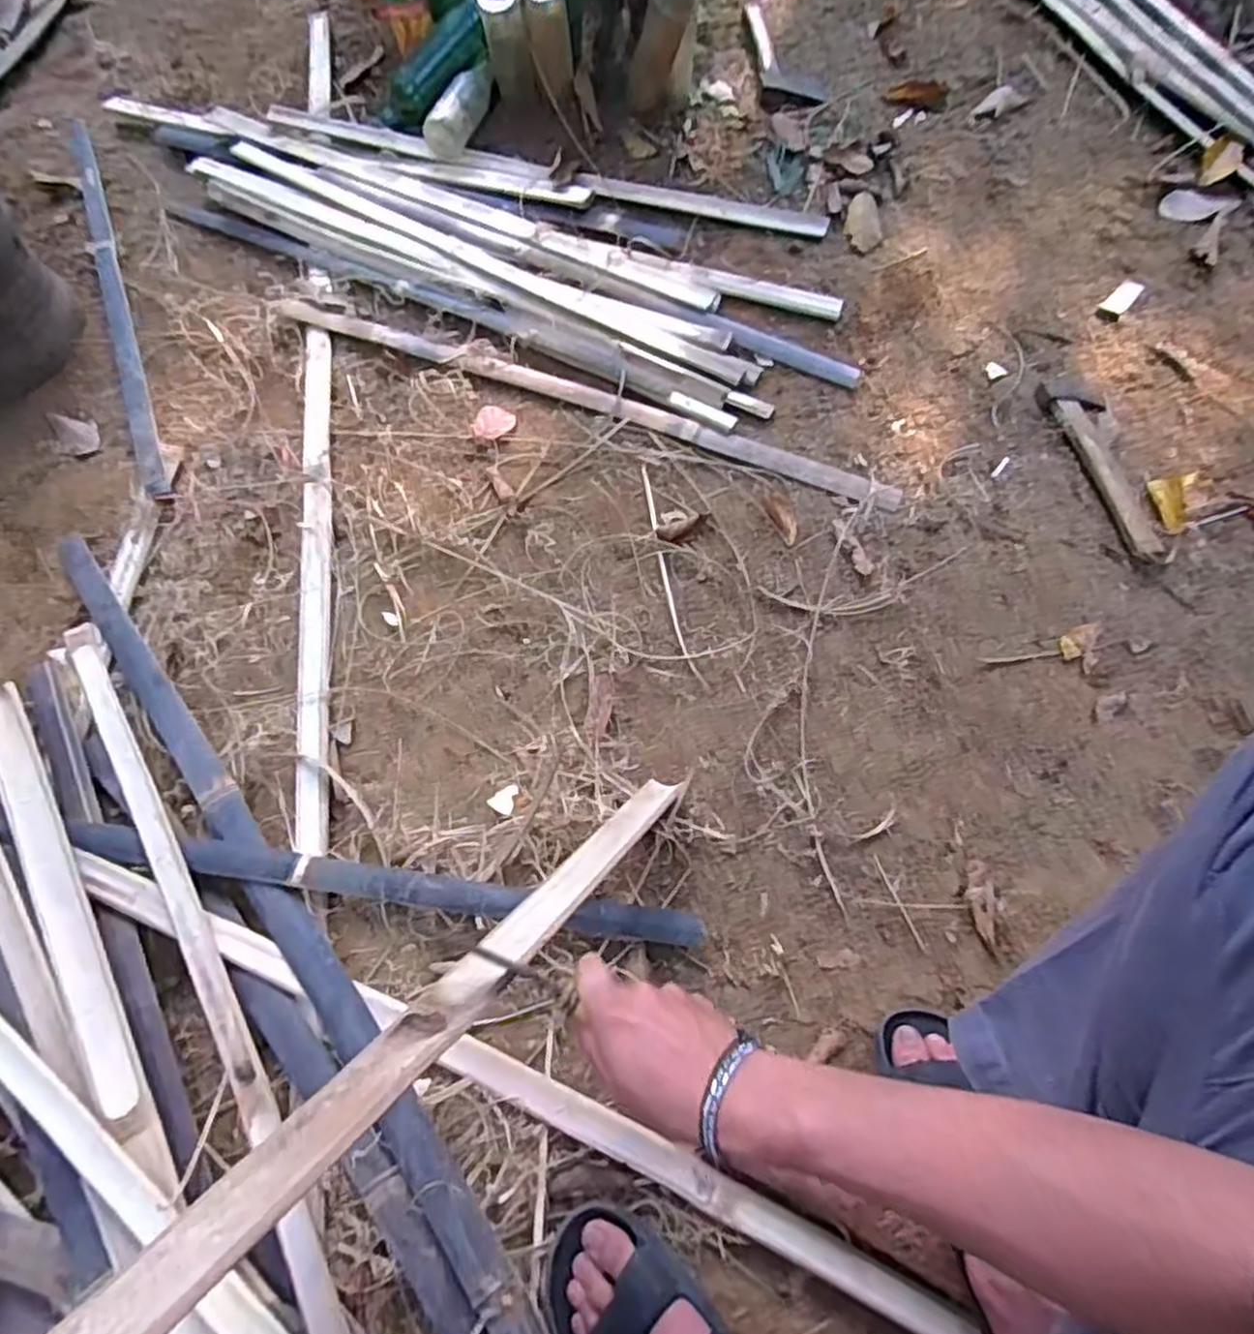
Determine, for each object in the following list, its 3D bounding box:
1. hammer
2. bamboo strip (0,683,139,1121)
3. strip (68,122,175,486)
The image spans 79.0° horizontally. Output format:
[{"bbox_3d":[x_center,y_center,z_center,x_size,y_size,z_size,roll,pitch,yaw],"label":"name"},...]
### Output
[{"bbox_3d":[0.585,-0.243,0.925,0.067,0.021,0.262,-11,64,-4],"label":"hammer"},{"bbox_3d":[-0.536,0.197,0.710,0.044,0.019,0.452,-32,67,-13],"label":"bamboo strip"},{"bbox_3d":[-0.757,-0.568,1.118,0.034,0.010,0.839,-22,65,-9],"label":"strip"}]

